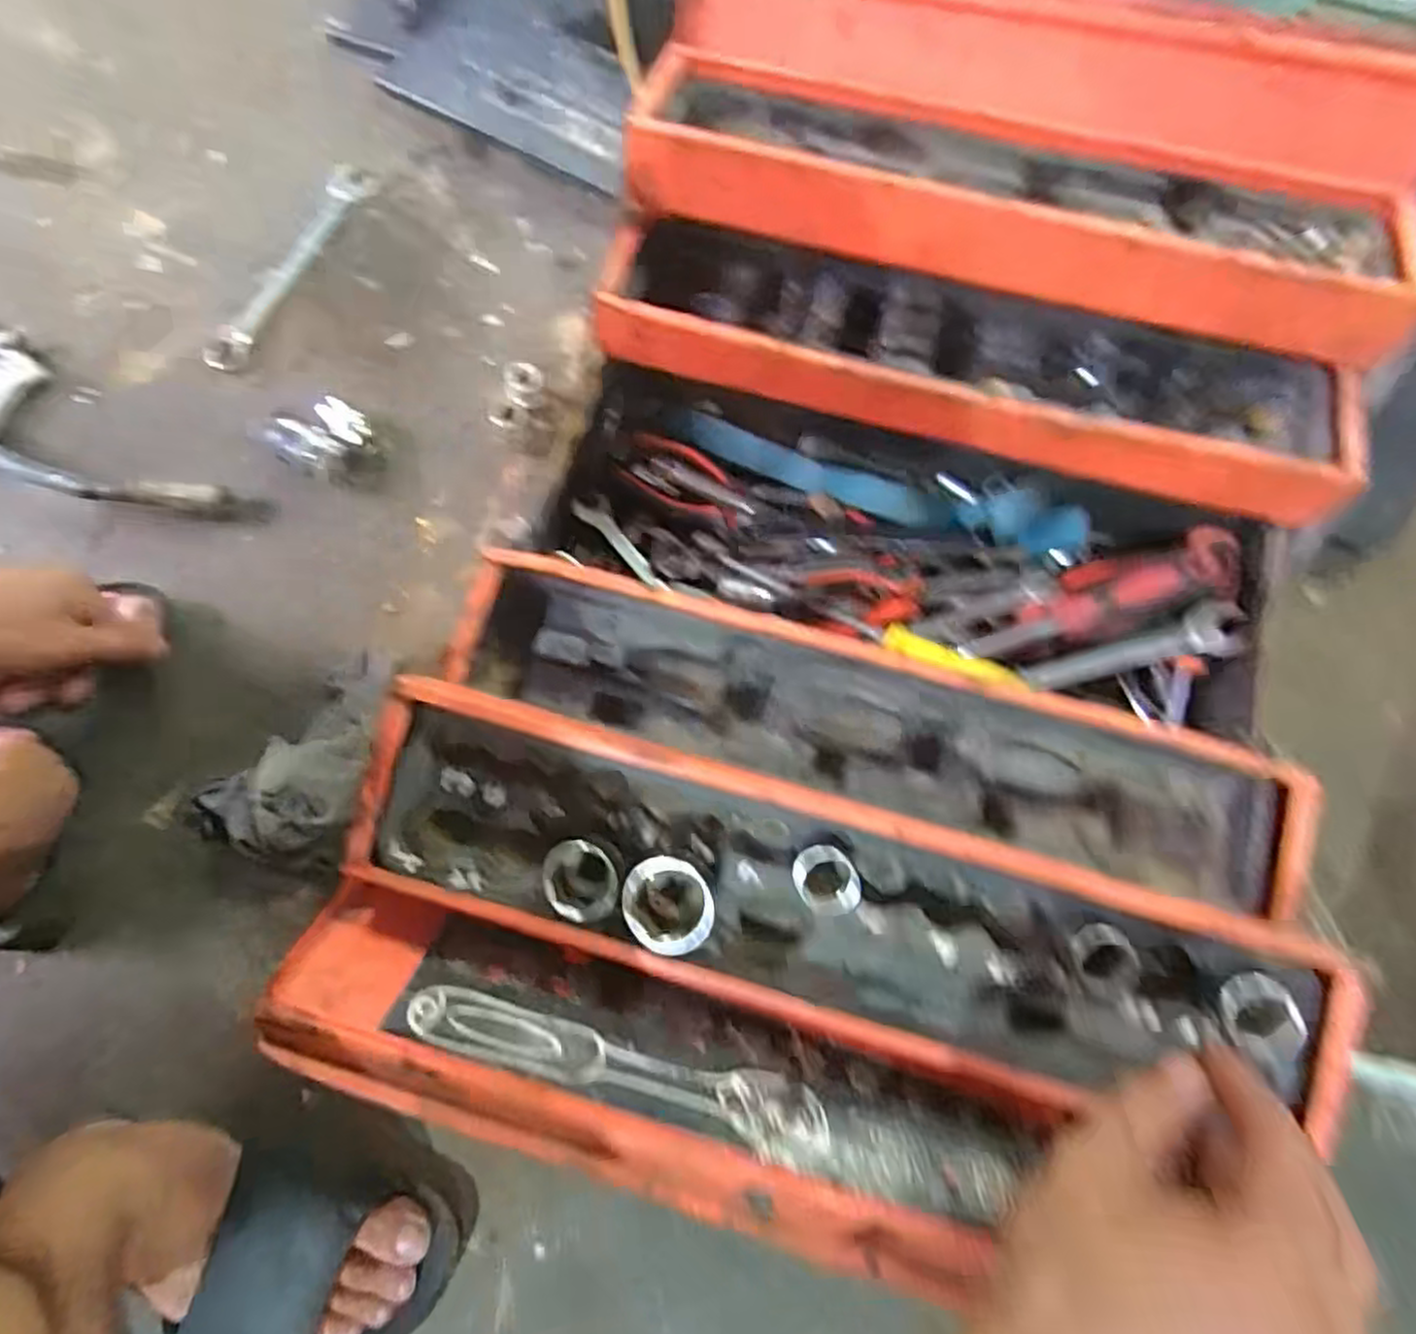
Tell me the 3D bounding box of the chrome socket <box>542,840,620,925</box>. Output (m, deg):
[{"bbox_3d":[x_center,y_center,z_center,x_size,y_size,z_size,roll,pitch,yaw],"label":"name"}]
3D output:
[{"bbox_3d":[-0.063,0.105,0.365,0.038,0.034,0.036,-6,77,-2],"label":"chrome socket"}]

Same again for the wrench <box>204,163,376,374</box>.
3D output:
[{"bbox_3d":[-0.361,-0.348,0.640,0.043,0.008,0.220,23,76,5],"label":"wrench"}]

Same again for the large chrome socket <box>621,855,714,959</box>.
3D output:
[{"bbox_3d":[-0.019,0.116,0.366,0.040,0.050,0.043,0,77,0],"label":"large chrome socket"}]

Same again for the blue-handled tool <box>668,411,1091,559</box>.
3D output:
[{"bbox_3d":[0.110,-0.132,0.524,0.296,0.043,0.048,16,77,3],"label":"blue-handled tool"}]

